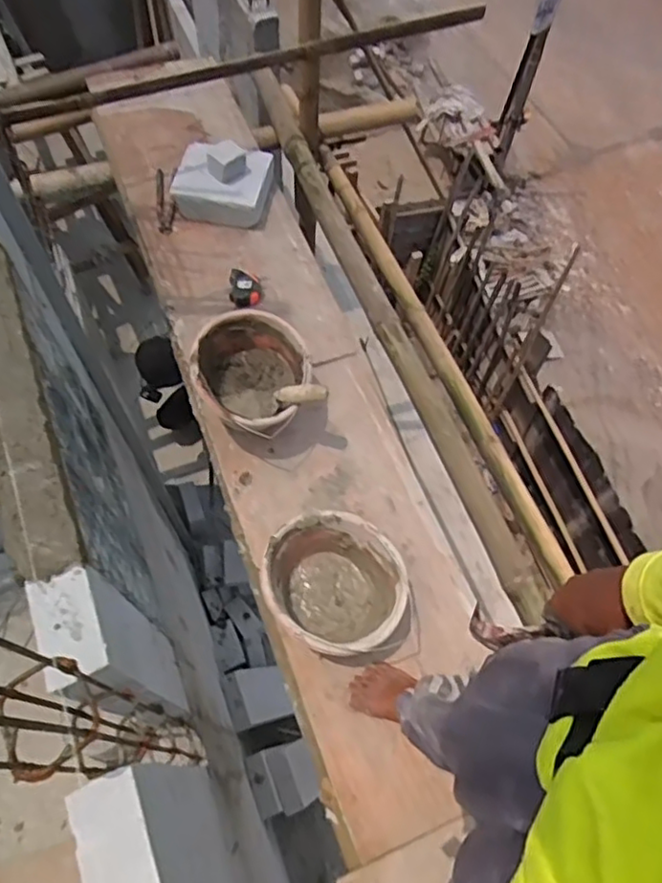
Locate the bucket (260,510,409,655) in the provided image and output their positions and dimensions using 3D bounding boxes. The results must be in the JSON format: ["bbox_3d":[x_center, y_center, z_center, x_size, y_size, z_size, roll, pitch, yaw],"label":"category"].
[{"bbox_3d":[0.000,0.268,1.156,0.250,0.162,0.226,28,65,11],"label":"bucket"}]

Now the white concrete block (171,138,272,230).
[{"bbox_3d":[-0.281,-0.678,1.634,0.231,0.136,0.202,7,63,1],"label":"white concrete block"}]

